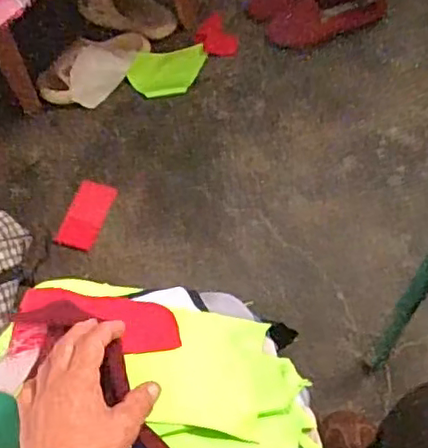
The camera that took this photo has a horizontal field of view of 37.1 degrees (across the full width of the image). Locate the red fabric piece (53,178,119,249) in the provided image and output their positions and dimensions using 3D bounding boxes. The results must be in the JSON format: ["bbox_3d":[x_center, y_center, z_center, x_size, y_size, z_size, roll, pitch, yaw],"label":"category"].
[{"bbox_3d":[-0.218,-0.016,1.106,0.069,0.009,0.133,10,61,14],"label":"red fabric piece"}]

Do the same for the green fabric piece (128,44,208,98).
[{"bbox_3d":[-0.085,-0.304,1.257,0.160,0.029,0.101,-21,58,-5],"label":"green fabric piece"}]

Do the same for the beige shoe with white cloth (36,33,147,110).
[{"bbox_3d":[-0.231,-0.308,1.256,0.096,0.070,0.238,39,71,25],"label":"beige shoe with white cloth"}]

